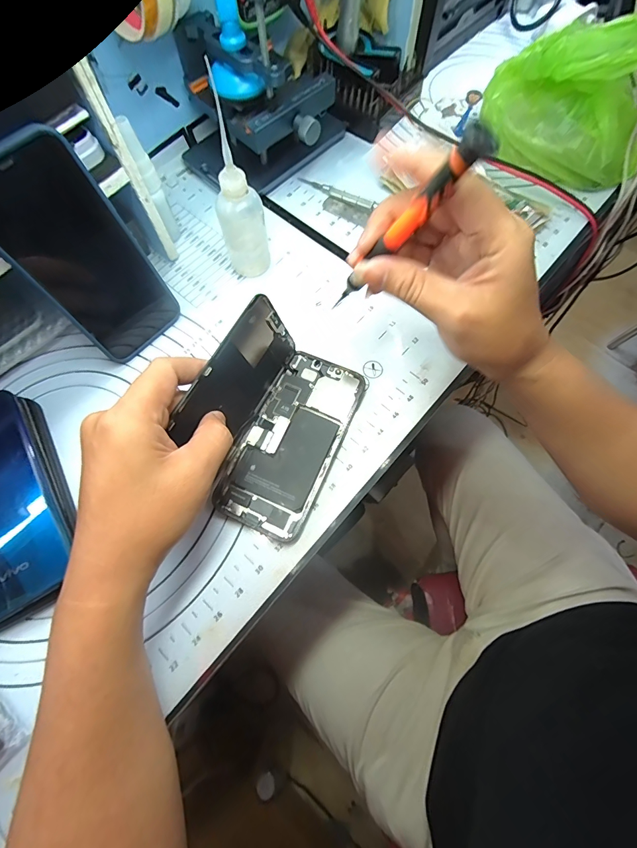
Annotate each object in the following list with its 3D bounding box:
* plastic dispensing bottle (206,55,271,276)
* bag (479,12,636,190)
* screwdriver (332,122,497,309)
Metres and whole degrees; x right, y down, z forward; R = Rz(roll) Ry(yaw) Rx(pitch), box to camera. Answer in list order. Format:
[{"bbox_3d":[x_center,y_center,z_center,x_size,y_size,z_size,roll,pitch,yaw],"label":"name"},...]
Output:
[{"bbox_3d":[-0.064,-0.182,0.295,0.037,0.141,0.046,-10,69,-3],"label":"plastic dispensing bottle"},{"bbox_3d":[0.238,-0.300,0.338,0.160,0.109,0.095,21,71,9],"label":"bag"},{"bbox_3d":[0.041,-0.105,0.214,0.013,0.133,0.012,22,69,-19],"label":"screwdriver"}]

